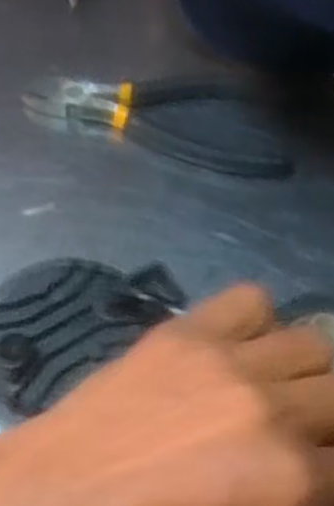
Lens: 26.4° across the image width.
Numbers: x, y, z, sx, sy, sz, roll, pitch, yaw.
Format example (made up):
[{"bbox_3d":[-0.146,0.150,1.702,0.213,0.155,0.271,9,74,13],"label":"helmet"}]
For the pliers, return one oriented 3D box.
[{"bbox_3d":[-0.004,-0.076,0.398,0.145,0.015,0.059,6,56,1],"label":"pliers"}]

